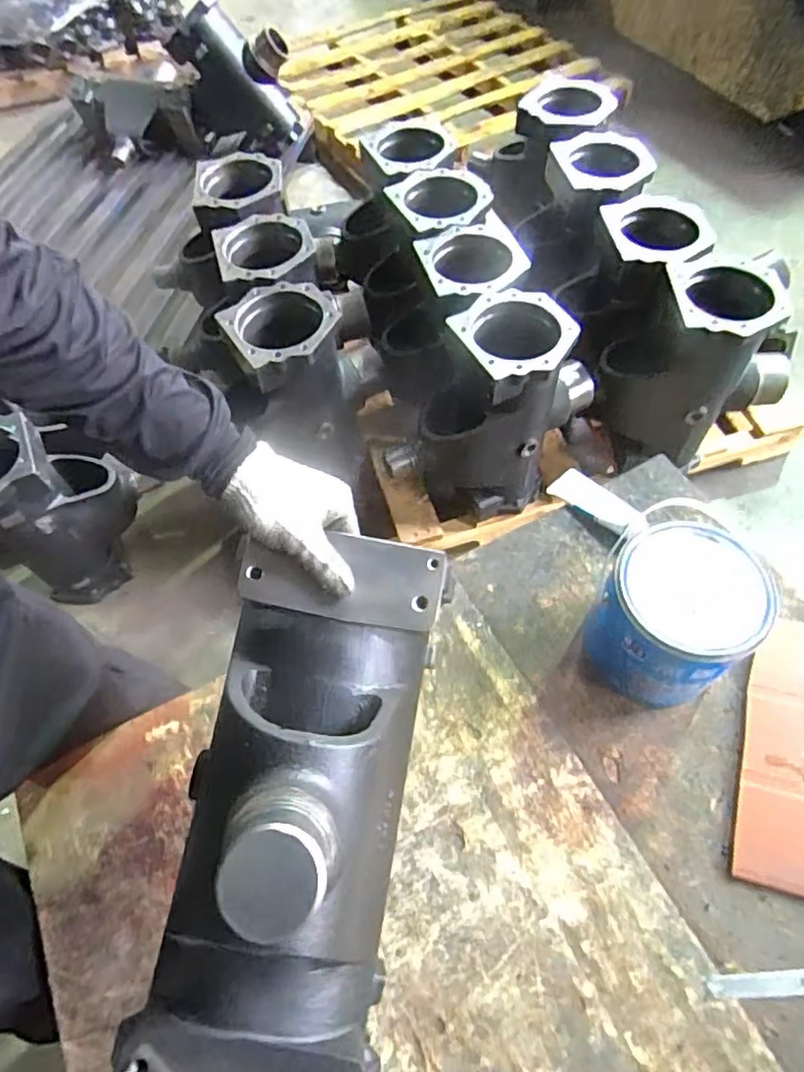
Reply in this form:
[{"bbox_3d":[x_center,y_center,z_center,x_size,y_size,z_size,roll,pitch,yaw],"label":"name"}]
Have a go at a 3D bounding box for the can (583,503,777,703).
[{"bbox_3d":[0.301,0.081,0.687,0.146,0.174,0.177,23,63,15],"label":"can"}]

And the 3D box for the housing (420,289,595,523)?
[{"bbox_3d":[0.194,-0.217,1.164,0.265,0.422,0.222,14,61,10],"label":"housing"}]

